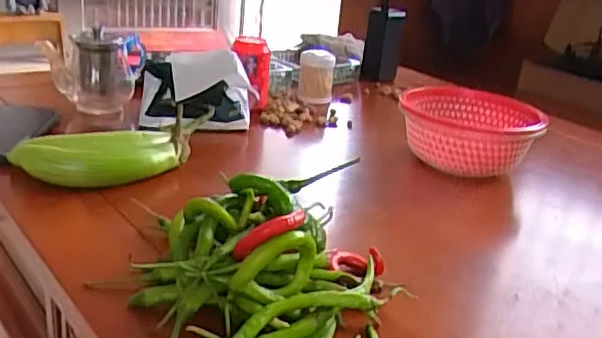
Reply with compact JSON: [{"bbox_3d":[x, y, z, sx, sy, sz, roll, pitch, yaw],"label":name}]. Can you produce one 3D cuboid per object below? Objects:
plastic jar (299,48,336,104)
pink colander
[{"bbox_3d":[0.025,-0.150,1.022,0.058,0.087,0.048,6,23,0],"label":"plastic jar"},{"bbox_3d":[0.216,-0.044,0.810,0.173,0.082,0.175,8,22,5],"label":"pink colander"}]

